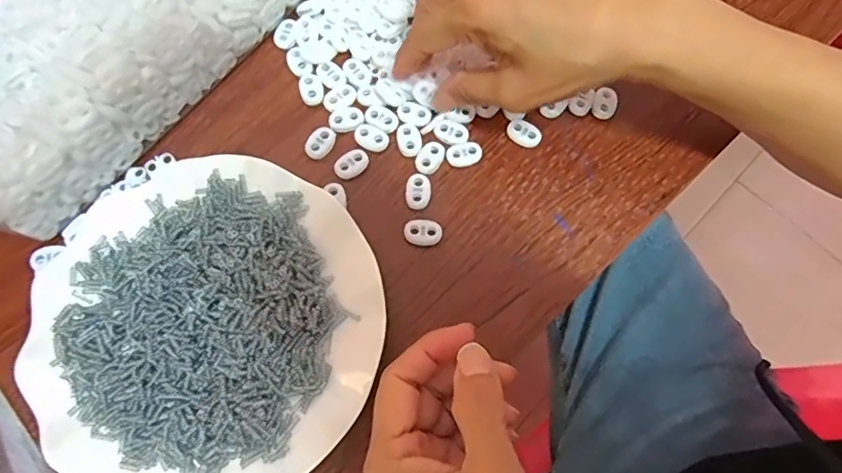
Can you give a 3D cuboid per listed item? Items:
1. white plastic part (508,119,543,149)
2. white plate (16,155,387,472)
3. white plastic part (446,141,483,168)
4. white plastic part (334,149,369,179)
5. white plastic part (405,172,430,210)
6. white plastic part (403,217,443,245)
[{"bbox_3d":[0.067,-0.066,0.340,0.023,0.008,0.014,29,74,8],"label":"white plastic part"},{"bbox_3d":[-0.117,0.047,0.292,0.188,0.024,0.177,0,72,-1],"label":"white plate"},{"bbox_3d":[0.028,-0.053,0.334,0.023,0.004,0.015,-18,74,-7],"label":"white plastic part"},{"bbox_3d":[-0.044,-0.046,0.332,0.022,0.004,0.015,-43,78,-13],"label":"white plastic part"},{"bbox_3d":[-0.002,-0.028,0.327,0.015,0.006,0.023,8,72,2],"label":"white plastic part"},{"bbox_3d":[0.002,-0.003,0.319,0.024,0.005,0.017,5,72,1],"label":"white plastic part"}]

